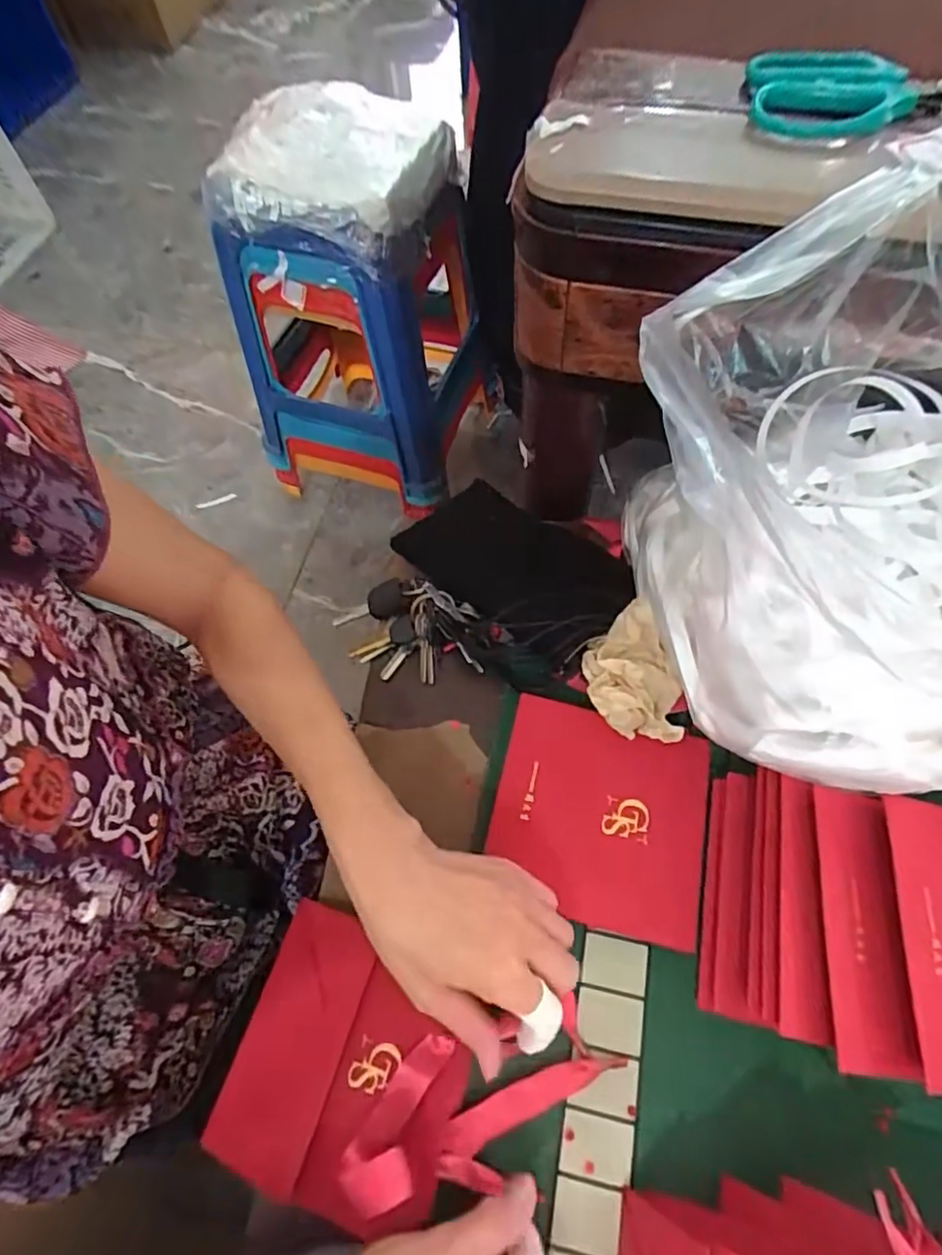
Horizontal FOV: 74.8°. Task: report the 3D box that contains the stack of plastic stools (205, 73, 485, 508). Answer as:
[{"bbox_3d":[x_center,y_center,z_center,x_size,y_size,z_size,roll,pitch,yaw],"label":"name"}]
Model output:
[{"bbox_3d":[-0.174,-0.515,1.020,0.330,0.517,0.357,17,65,12],"label":"stack of plastic stools"}]

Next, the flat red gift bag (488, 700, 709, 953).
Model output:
[{"bbox_3d":[0.086,0.126,0.417,0.137,0.010,0.135,12,64,9],"label":"flat red gift bag"}]

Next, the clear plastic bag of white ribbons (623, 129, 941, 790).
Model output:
[{"bbox_3d":[0.238,-0.077,0.330,0.264,0.195,0.260,-25,64,-9],"label":"clear plastic bag of white ribbons"}]

